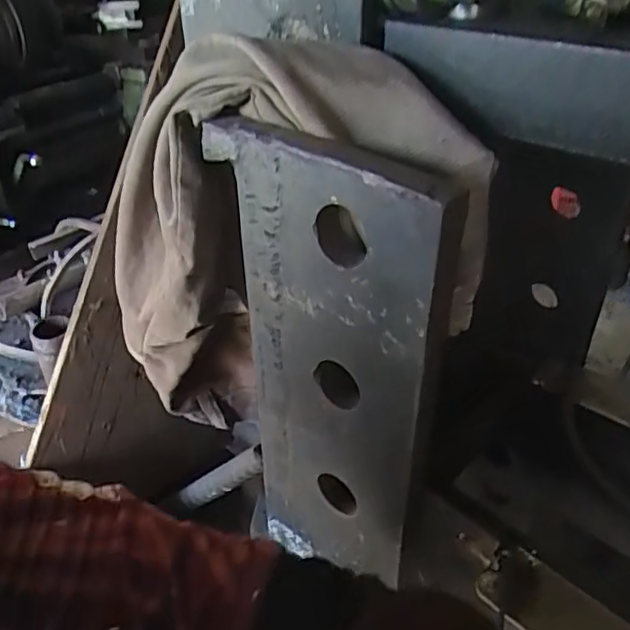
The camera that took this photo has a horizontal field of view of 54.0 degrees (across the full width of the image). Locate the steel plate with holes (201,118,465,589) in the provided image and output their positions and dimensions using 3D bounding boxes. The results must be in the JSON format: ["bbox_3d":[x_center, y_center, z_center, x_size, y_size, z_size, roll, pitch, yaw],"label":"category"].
[{"bbox_3d":[0.006,0.044,0.356,0.130,0.280,0.018,22,40,31],"label":"steel plate with holes"}]

